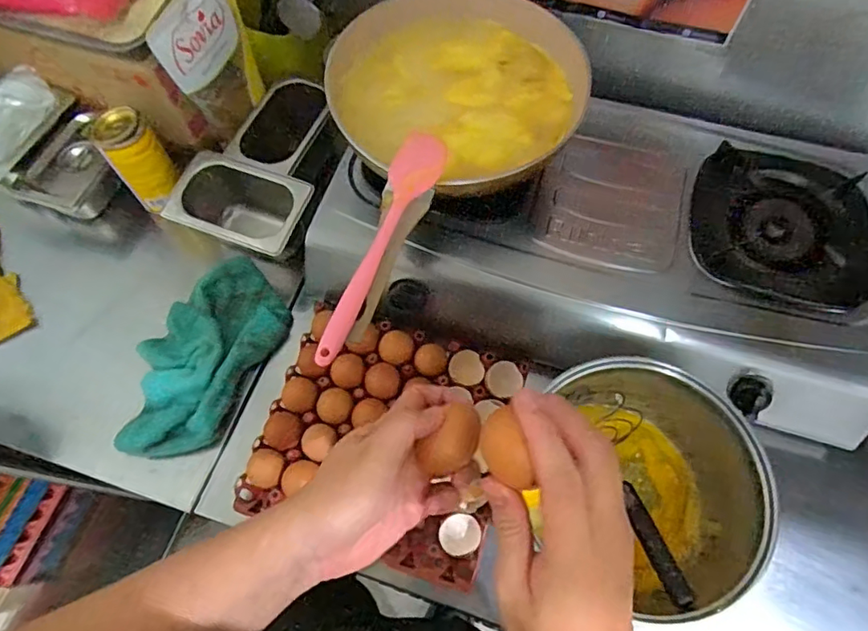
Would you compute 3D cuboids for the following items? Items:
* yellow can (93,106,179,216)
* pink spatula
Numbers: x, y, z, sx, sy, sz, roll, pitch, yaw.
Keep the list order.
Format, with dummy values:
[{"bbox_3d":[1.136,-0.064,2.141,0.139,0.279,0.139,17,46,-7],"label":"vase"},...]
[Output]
[{"bbox_3d":[-0.409,-0.222,0.759,0.075,0.125,0.074,-36,71,-14],"label":"yellow can"},{"bbox_3d":[-0.055,-0.076,0.517,0.046,0.009,0.266,30,66,-8],"label":"pink spatula"}]

